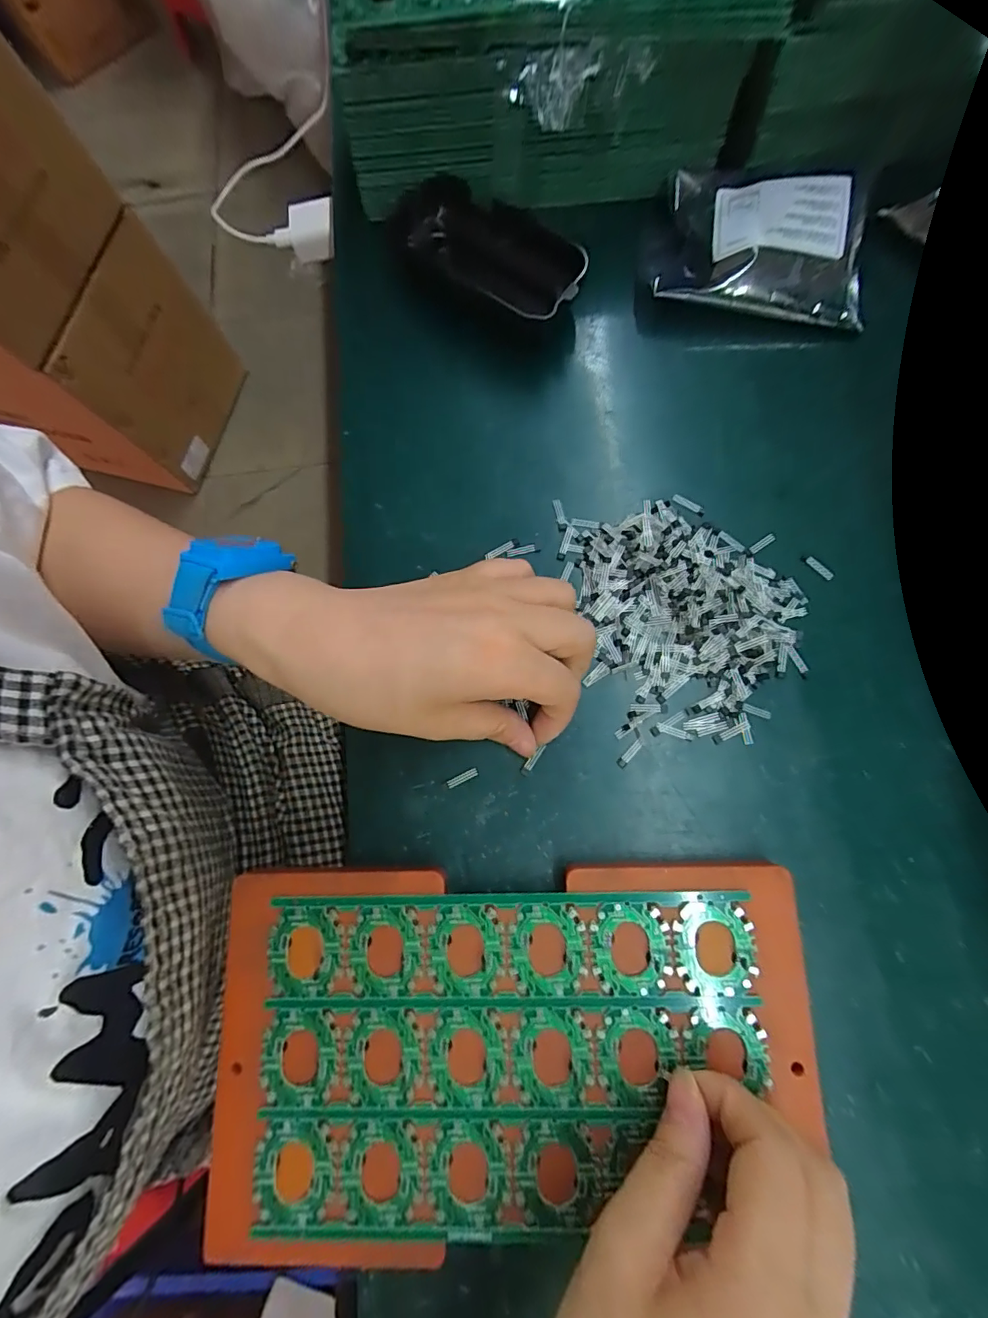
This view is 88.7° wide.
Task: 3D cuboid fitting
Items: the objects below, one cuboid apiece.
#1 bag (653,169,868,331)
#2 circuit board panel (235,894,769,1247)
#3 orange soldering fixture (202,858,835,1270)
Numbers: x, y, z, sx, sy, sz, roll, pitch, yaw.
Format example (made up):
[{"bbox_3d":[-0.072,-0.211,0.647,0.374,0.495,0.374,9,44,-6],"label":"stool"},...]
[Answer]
[{"bbox_3d":[0.148,-0.226,0.277,0.106,0.034,0.083,14,80,7],"label":"bag"},{"bbox_3d":[0.006,0.159,0.203,0.199,0.004,0.118,-2,77,3],"label":"circuit board panel"},{"bbox_3d":[0.006,0.157,0.206,0.233,0.015,0.134,-3,78,4],"label":"orange soldering fixture"}]

